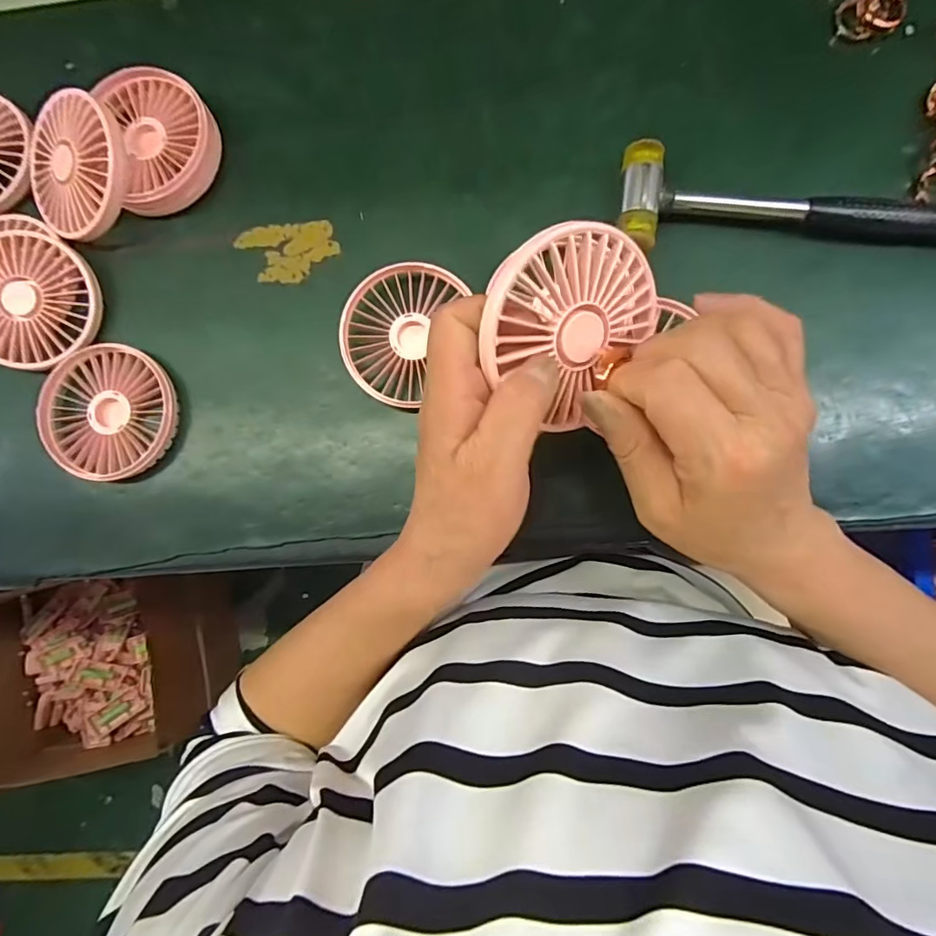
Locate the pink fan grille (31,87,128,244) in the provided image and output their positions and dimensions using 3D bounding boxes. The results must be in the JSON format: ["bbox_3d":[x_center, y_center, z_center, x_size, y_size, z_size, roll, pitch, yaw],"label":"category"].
[{"bbox_3d":[-0.260,-0.199,0.344,0.085,0.011,0.086,24,108,16],"label":"pink fan grille"}]

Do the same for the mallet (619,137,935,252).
[{"bbox_3d":[0.213,-0.160,0.315,0.235,0.021,0.059,4,86,4],"label":"mallet"}]

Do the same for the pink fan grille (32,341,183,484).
[{"bbox_3d":[-0.242,-0.039,0.350,0.089,0.012,0.087,0,86,4],"label":"pink fan grille"}]

